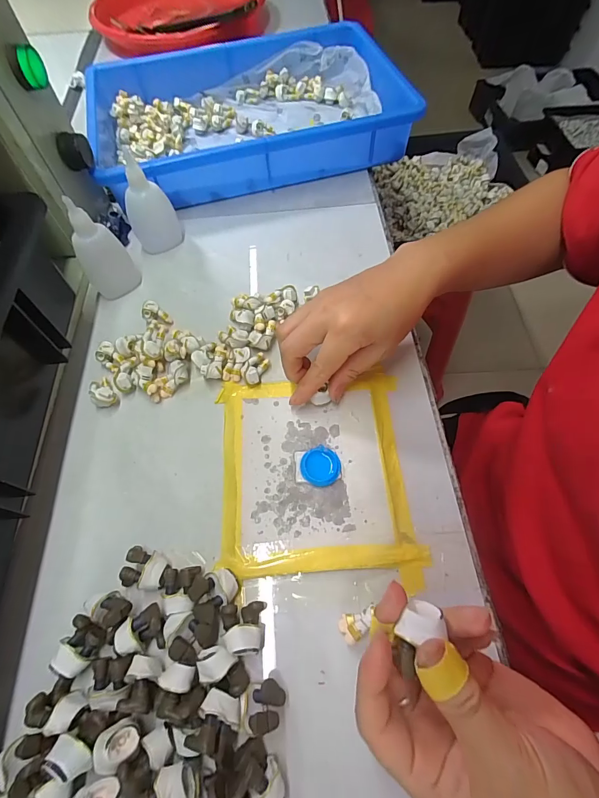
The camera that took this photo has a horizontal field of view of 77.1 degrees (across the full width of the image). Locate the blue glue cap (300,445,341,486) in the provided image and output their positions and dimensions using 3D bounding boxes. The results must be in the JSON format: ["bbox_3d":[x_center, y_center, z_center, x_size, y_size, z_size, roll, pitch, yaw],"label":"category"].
[{"bbox_3d":[0.016,0.051,0.285,0.030,0.008,0.029,-1,62,1],"label":"blue glue cap"}]

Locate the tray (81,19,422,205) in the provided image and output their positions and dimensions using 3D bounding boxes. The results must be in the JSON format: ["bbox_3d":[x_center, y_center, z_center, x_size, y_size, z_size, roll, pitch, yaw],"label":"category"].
[{"bbox_3d":[-0.070,-0.354,0.470,0.360,0.072,0.245,-15,63,-7],"label":"tray"}]

